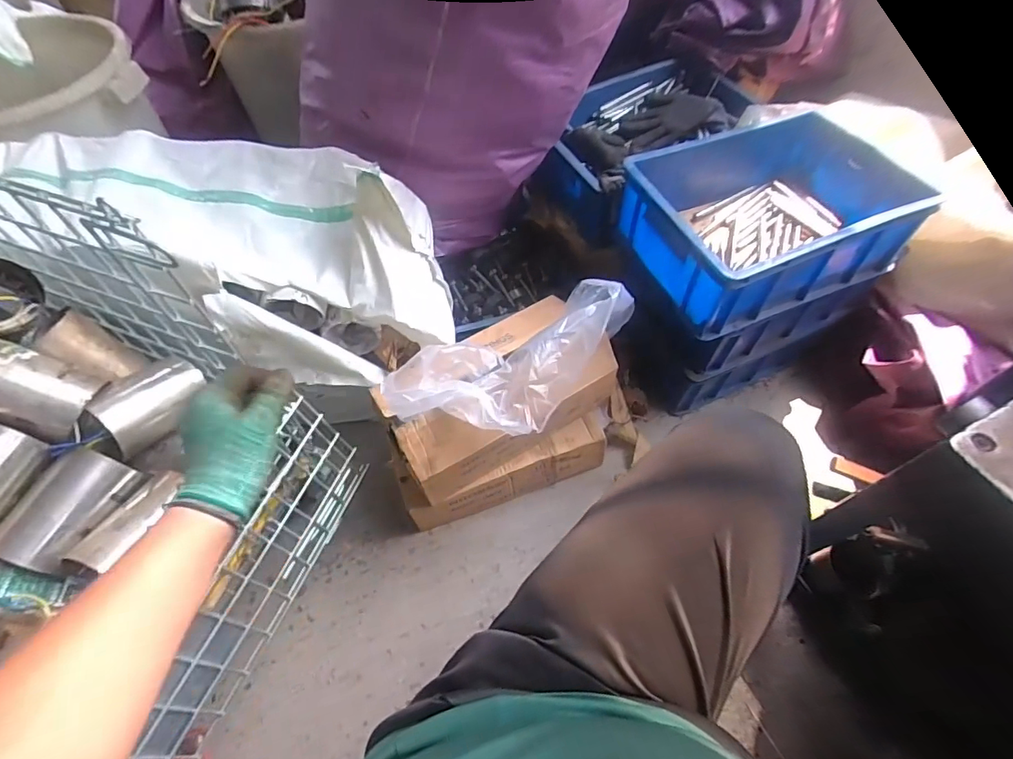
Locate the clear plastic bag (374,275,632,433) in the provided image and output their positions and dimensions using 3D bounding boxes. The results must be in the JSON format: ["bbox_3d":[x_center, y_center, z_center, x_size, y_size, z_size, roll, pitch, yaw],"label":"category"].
[{"bbox_3d":[0.032,-0.021,0.695,0.387,0.105,0.147,-24,60,-14],"label":"clear plastic bag"}]

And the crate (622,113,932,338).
[{"bbox_3d":[0.413,-0.274,0.818,0.379,0.161,0.291,-20,59,-11],"label":"crate"}]

